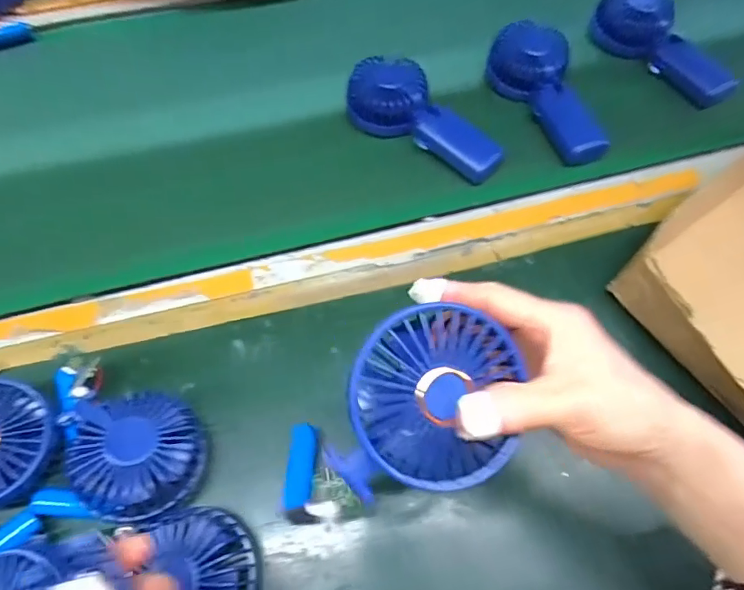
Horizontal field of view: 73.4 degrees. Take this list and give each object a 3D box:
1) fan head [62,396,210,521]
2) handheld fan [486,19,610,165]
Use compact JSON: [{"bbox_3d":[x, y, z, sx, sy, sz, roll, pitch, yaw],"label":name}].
[{"bbox_3d":[-0.160,0.108,0.343,0.086,0.038,0.086,9,53,-12],"label":"fan head"},{"bbox_3d":[0.182,-0.209,0.519,0.075,0.042,0.174,-10,63,-4],"label":"handheld fan"}]

